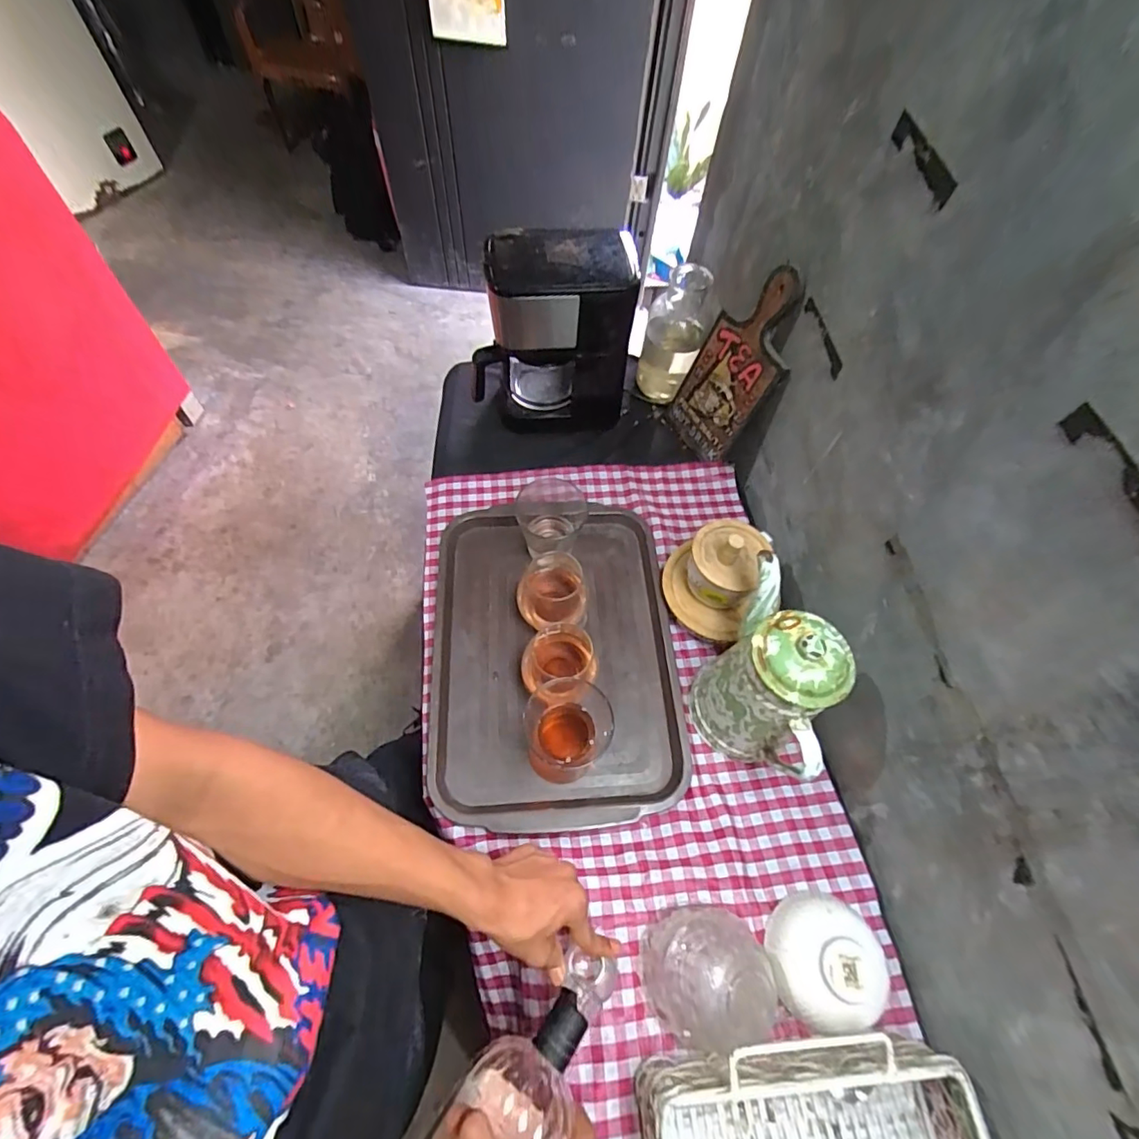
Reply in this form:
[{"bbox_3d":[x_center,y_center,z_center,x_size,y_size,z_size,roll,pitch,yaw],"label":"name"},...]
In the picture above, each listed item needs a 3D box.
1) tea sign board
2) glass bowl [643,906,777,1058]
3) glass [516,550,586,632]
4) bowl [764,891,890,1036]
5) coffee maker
[{"bbox_3d":[0.238,-0.285,0.755,0.010,0.270,0.132,-19,63,-33],"label":"tea sign board"},{"bbox_3d":[0.125,0.368,0.469,0.105,0.070,0.102,1,61,-2],"label":"glass bowl"},{"bbox_3d":[-0.024,0.027,0.684,0.085,0.077,0.087,1,61,-2],"label":"glass"},{"bbox_3d":[0.239,0.362,0.489,0.105,0.061,0.093,-21,65,-14],"label":"bowl"},{"bbox_3d":[-0.023,-0.338,0.780,0.228,0.264,0.145,1,61,-2],"label":"coffee maker"}]

